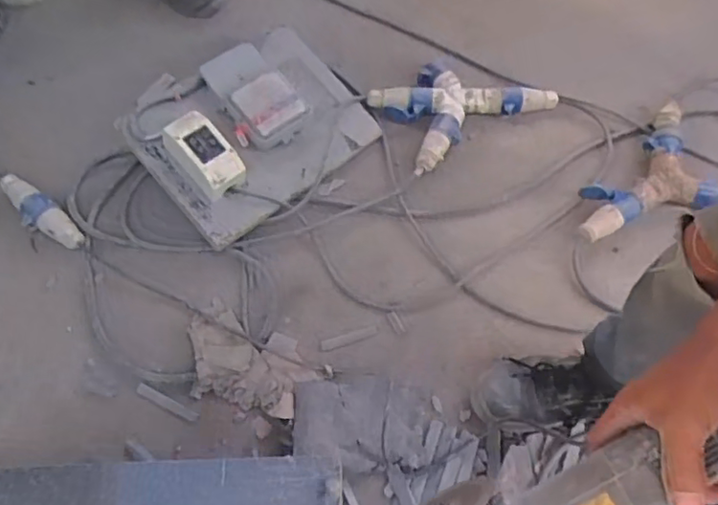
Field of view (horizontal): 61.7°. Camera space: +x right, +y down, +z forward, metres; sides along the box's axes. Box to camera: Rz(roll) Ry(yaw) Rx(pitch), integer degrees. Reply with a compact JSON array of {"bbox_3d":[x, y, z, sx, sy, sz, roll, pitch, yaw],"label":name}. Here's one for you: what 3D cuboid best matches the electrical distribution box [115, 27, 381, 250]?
[{"bbox_3d":[-0.187,-0.237,1.095,0.401,0.110,0.289,-38,72,-18],"label":"electrical distribution box"}]

